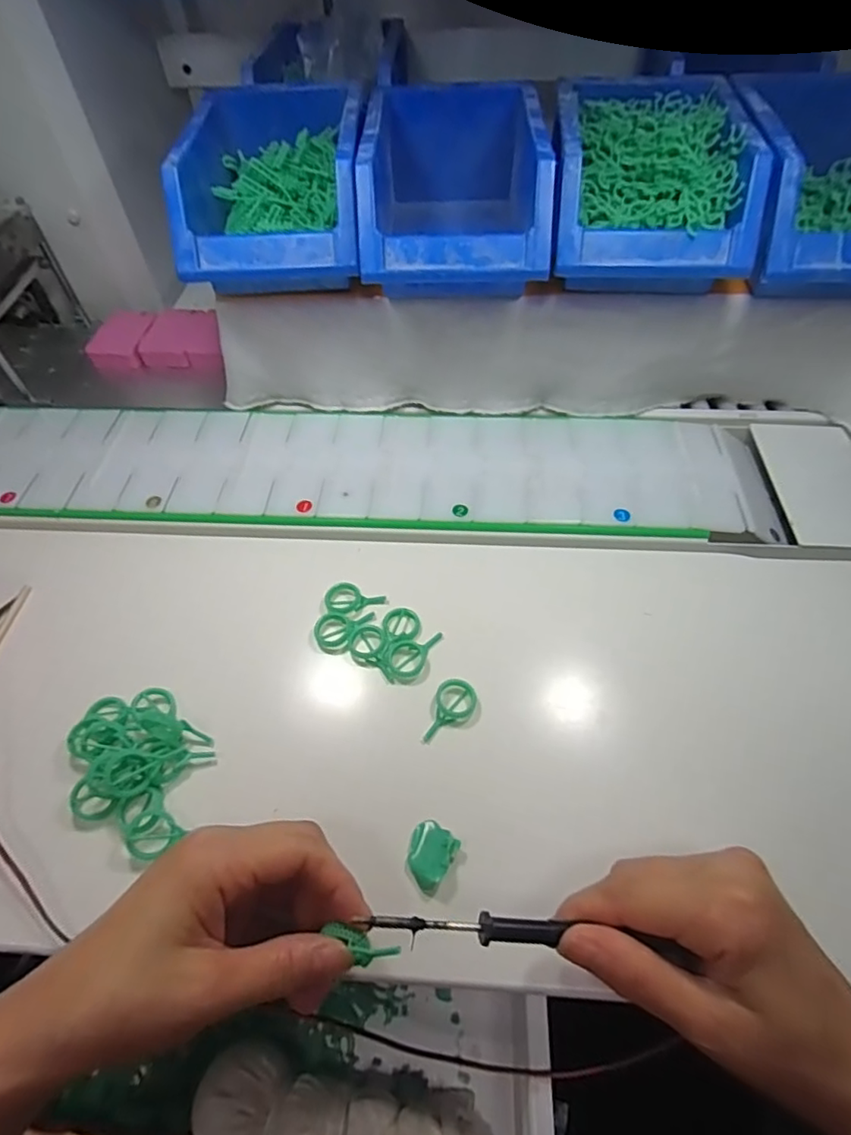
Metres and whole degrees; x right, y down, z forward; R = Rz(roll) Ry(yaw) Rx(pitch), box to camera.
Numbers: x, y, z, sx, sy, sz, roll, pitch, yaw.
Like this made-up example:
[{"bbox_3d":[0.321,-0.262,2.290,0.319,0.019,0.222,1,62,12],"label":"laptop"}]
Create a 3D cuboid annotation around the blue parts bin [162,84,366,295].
[{"bbox_3d":[-0.105,-0.279,0.415,0.122,0.077,0.178,-1,54,1],"label":"blue parts bin"}]

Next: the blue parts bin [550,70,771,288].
[{"bbox_3d":[0.151,-0.267,0.396,0.125,0.077,0.171,3,54,4],"label":"blue parts bin"}]

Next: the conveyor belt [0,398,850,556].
[{"bbox_3d":[-0.071,-0.077,0.449,0.844,0.040,0.142,2,54,4],"label":"conveyor belt"}]

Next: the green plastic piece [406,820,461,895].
[{"bbox_3d":[0.001,0.143,0.280,0.023,0.006,0.028,28,60,20],"label":"green plastic piece"}]

